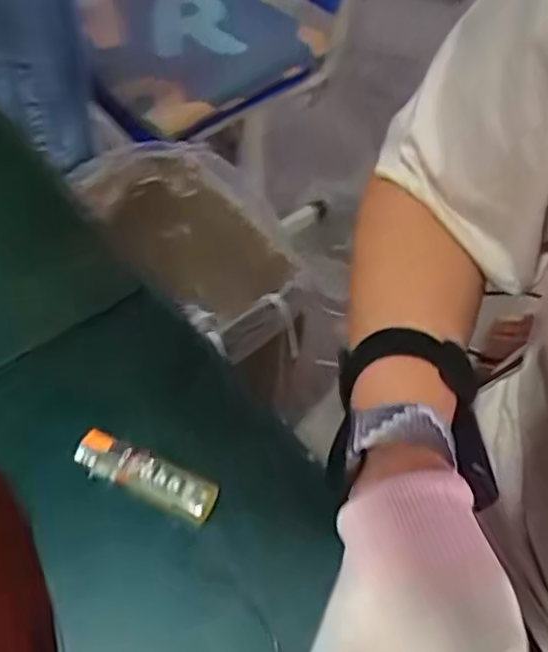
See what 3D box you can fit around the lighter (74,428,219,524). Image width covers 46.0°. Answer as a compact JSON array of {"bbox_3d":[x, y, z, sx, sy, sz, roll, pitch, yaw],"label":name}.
[{"bbox_3d":[-0.074,0.086,0.375,0.086,0.016,0.024,19,56,12],"label":"lighter"}]

